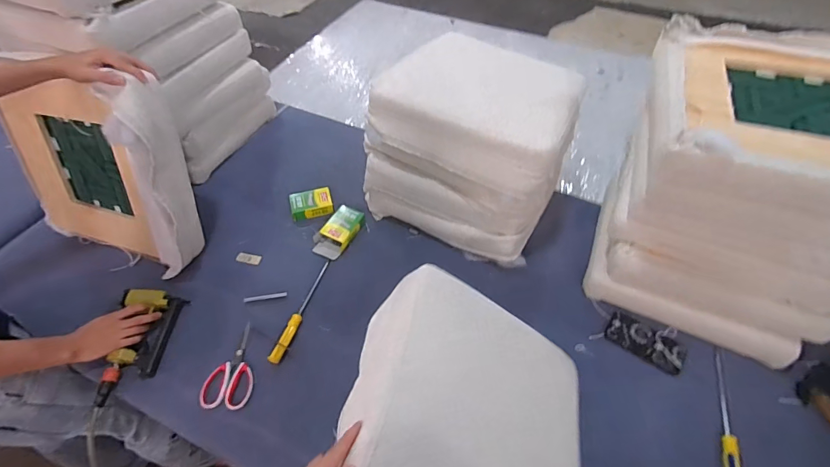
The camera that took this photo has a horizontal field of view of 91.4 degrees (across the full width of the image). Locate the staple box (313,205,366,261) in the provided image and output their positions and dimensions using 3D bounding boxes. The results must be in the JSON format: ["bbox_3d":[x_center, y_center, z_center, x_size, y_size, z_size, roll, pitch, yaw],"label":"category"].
[{"bbox_3d":[-0.209,-0.008,1.097,0.091,0.032,0.156,23,55,17],"label":"staple box"}]

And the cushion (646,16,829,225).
[{"bbox_3d":[0.663,-0.207,0.737,0.439,0.139,0.434,19,54,14],"label":"cushion"}]

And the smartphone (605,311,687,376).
[{"bbox_3d":[0.520,0.242,0.912,0.163,0.016,0.076,32,58,23],"label":"smartphone"}]

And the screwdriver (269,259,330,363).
[{"bbox_3d":[-0.267,0.171,0.958,0.027,0.028,0.282,13,52,9],"label":"screwdriver"}]

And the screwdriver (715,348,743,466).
[{"bbox_3d":[0.629,0.367,0.817,0.035,0.024,0.313,15,53,11],"label":"screwdriver"}]

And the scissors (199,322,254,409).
[{"bbox_3d":[-0.392,0.284,0.875,0.094,0.012,0.180,0,52,-1],"label":"scissors"}]

